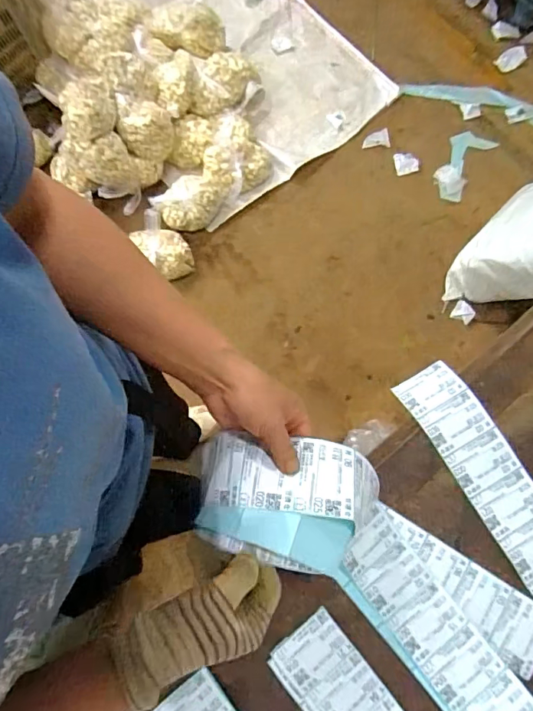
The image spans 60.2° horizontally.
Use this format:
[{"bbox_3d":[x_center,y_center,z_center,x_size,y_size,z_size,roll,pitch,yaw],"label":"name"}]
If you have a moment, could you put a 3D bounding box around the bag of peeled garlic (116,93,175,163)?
[{"bbox_3d":[-0.358,-0.677,1.373,0.151,0.084,0.158,-8,77,0],"label":"bag of peeled garlic"}]

